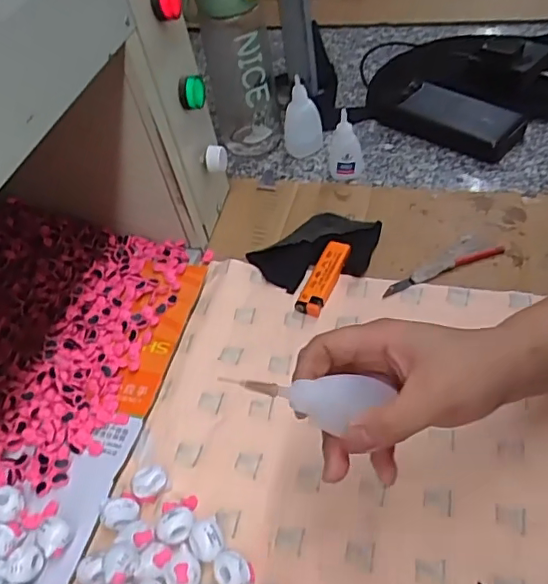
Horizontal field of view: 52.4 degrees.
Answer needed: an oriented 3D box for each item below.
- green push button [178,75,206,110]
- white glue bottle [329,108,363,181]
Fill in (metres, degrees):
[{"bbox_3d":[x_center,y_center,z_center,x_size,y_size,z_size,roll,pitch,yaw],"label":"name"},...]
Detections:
[{"bbox_3d":[-0.072,-0.176,0.492,0.011,0.031,0.030,14,56,19],"label":"green push button"},{"bbox_3d":[0.077,-0.157,0.597,0.035,0.074,0.025,-2,52,8],"label":"white glue bottle"}]

